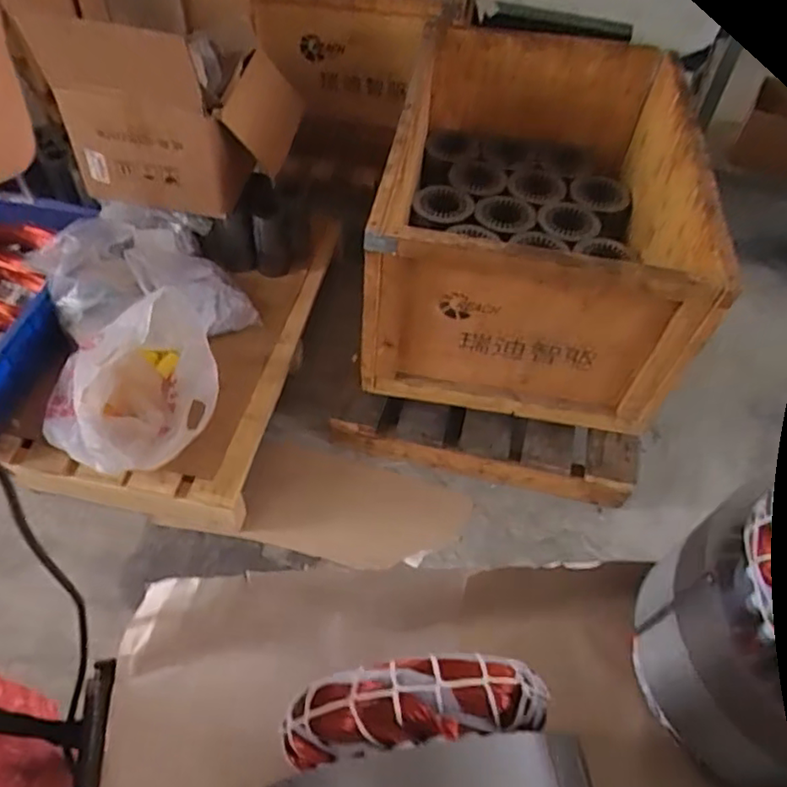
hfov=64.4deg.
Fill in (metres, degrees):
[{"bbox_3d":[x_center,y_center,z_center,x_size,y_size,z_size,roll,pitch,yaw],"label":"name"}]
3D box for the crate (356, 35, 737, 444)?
[{"bbox_3d":[0.316,-0.418,1.415,0.606,0.413,0.874,9,52,5],"label":"crate"}]

